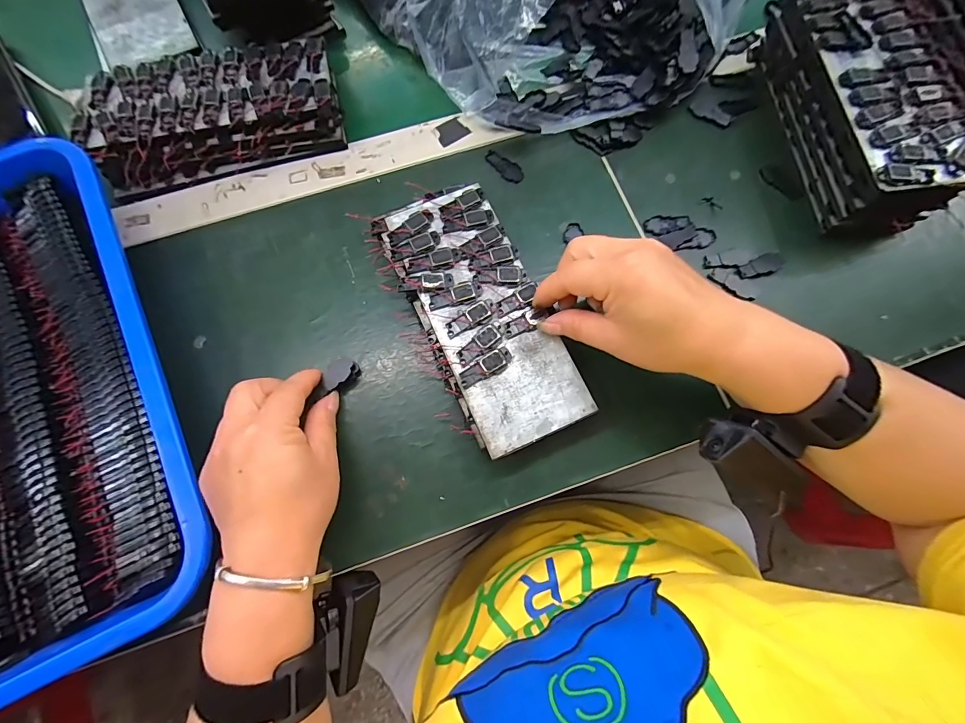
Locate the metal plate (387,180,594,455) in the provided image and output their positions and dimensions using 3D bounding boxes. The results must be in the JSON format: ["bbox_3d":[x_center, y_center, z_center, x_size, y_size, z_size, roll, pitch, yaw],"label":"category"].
[{"bbox_3d":[0.001,-0.038,0.290,0.078,0.006,0.194,-24,78,-8],"label":"metal plate"}]

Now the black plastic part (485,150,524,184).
[{"bbox_3d":[0.018,-0.169,0.352,0.039,0.004,0.017,36,78,9],"label":"black plastic part"}]

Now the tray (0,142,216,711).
[{"bbox_3d":[-0.342,0.034,0.270,0.264,0.049,0.362,-26,76,-7],"label":"tray"}]

